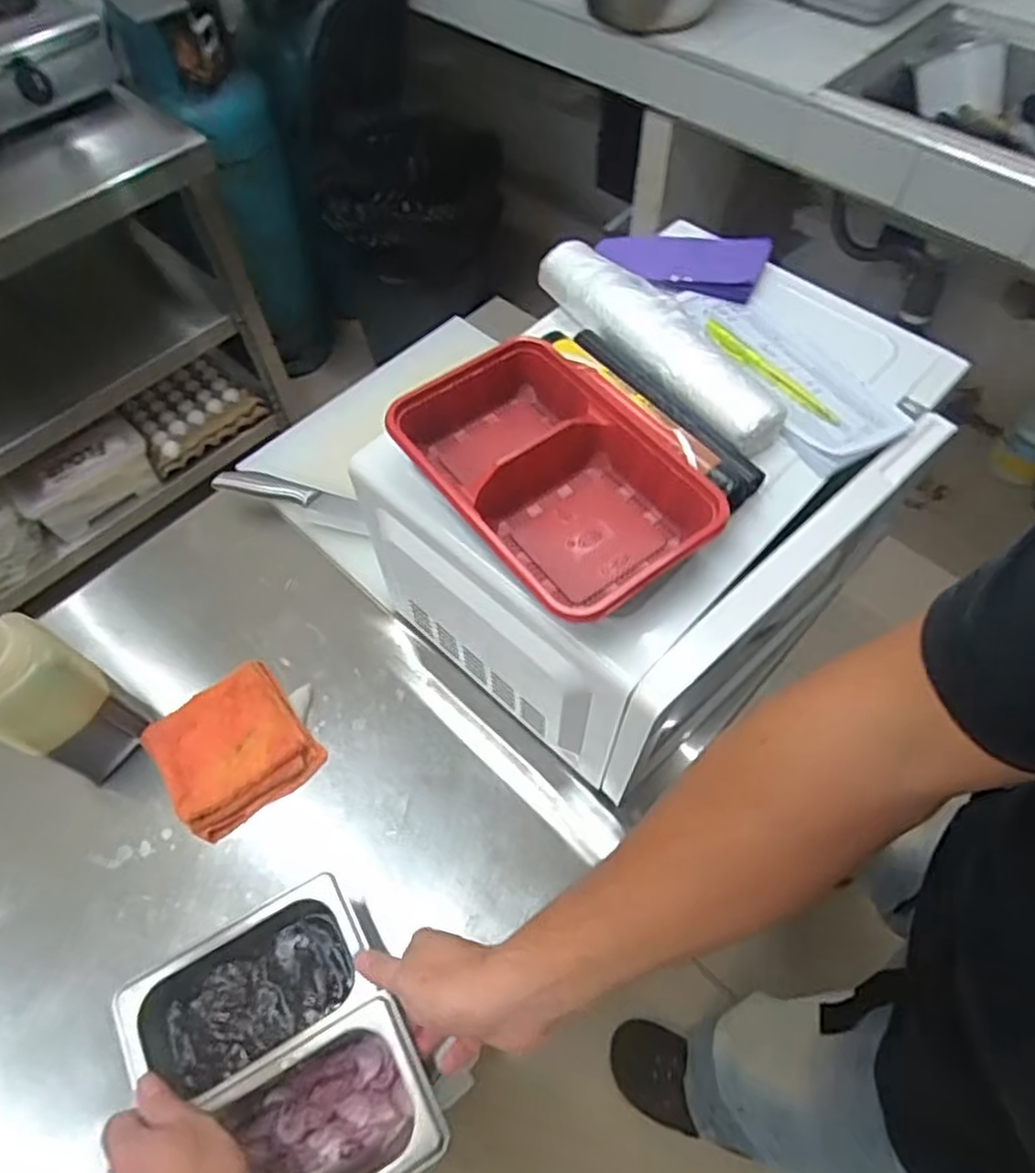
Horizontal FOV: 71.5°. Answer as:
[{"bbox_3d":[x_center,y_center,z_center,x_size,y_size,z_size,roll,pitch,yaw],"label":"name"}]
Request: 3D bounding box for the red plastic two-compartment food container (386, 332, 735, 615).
[{"bbox_3d":[0.025,-0.075,0.495,0.153,0.047,0.216,-35,65,-18],"label":"red plastic two-compartment food container"}]

